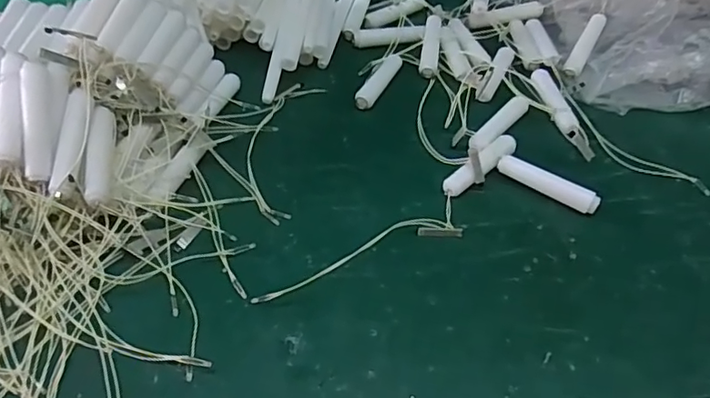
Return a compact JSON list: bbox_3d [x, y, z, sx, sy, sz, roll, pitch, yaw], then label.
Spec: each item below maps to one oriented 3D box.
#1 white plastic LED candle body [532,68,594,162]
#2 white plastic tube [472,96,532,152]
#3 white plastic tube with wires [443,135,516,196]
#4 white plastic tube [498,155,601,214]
[{"bbox_3d":[0.208,-0.088,0.565,0.023,0.019,0.141,-3,46,-7],"label":"white plastic LED candle body"},{"bbox_3d":[0.140,-0.073,0.545,0.017,0.017,0.096,32,52,25],"label":"white plastic tube"},{"bbox_3d":[0.116,-0.031,0.510,0.020,0.018,0.095,36,54,27],"label":"white plastic tube with wires"},{"bbox_3d":[0.169,-0.012,0.493,0.089,0.021,0.015,25,49,19],"label":"white plastic tube"}]

